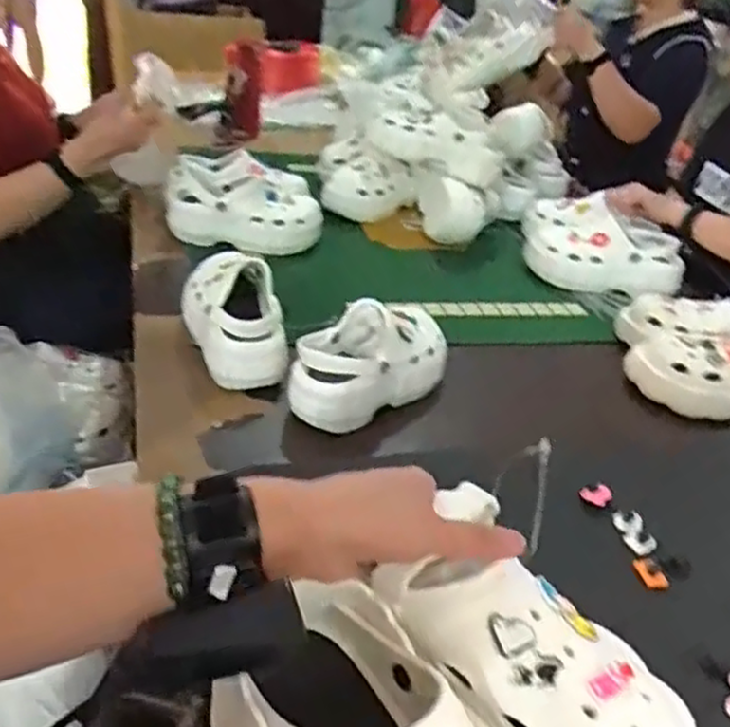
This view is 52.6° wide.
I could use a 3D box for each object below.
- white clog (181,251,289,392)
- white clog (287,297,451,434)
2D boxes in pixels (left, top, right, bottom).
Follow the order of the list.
[{"bbox_3d":[-0.174,-0.064,0.959,0.111,0.101,0.209,-4,33,-17],"label":"white clog"},{"bbox_3d":[0.014,-0.008,0.921,0.097,0.110,0.240,31,39,33],"label":"white clog"}]

